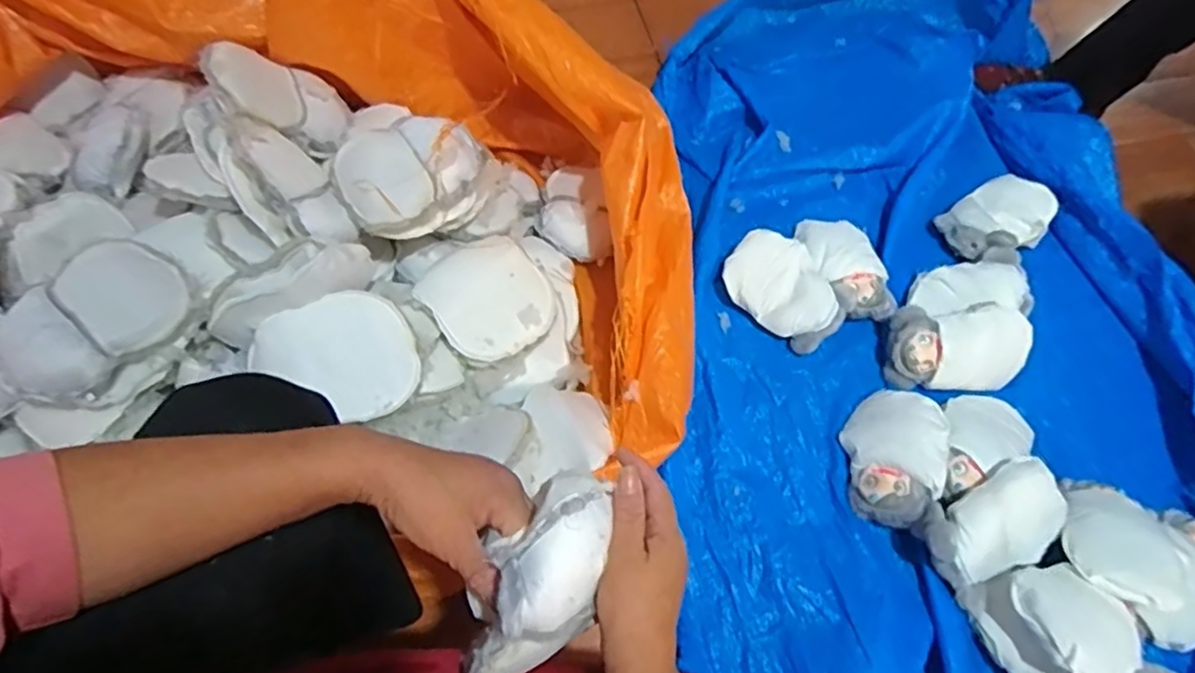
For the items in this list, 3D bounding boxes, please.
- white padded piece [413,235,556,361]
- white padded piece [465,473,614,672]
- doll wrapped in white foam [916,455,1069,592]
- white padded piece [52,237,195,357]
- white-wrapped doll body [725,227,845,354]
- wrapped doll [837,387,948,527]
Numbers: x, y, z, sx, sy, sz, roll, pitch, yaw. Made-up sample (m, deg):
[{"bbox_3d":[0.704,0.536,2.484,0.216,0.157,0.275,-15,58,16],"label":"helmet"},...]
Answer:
[{"bbox_3d":[-0.138,-0.044,0.839,0.143,0.049,0.156,-34,71,-20],"label":"white padded piece"},{"bbox_3d":[-0.039,0.161,0.409,0.069,0.046,0.150,26,92,9],"label":"white padded piece"},{"bbox_3d":[0.477,0.232,0.792,0.182,0.075,0.107,-22,67,-16],"label":"doll wrapped in white foam"},{"bbox_3d":[-0.488,-0.044,0.677,0.125,0.019,0.103,45,52,10],"label":"white padded piece"},{"bbox_3d":[0.272,-0.068,0.954,0.180,0.065,0.118,41,67,15],"label":"white-wrapped doll body"},{"bbox_3d":[0.382,0.154,0.851,0.111,0.070,0.183,16,63,3],"label":"wrapped doll"}]

